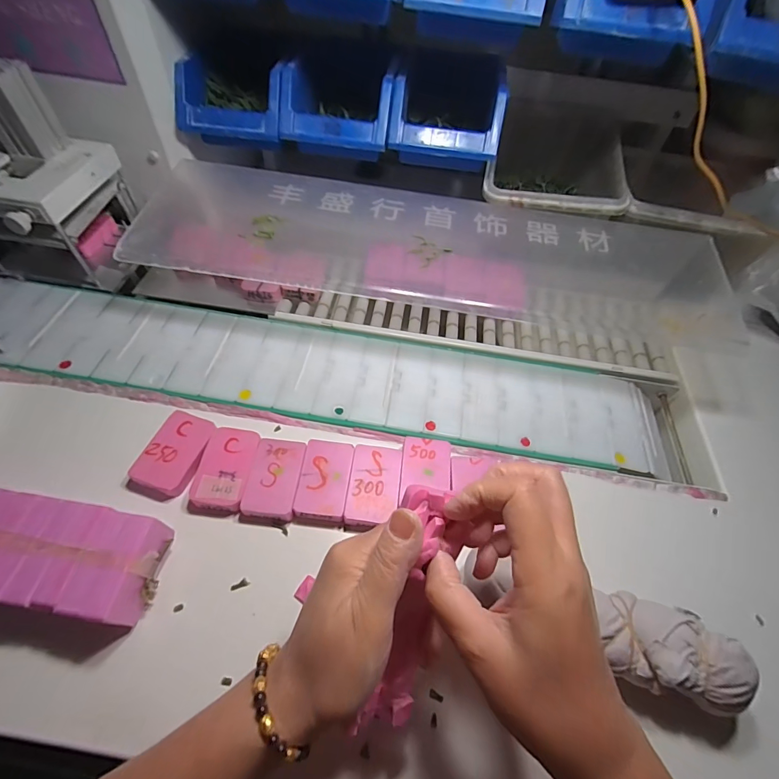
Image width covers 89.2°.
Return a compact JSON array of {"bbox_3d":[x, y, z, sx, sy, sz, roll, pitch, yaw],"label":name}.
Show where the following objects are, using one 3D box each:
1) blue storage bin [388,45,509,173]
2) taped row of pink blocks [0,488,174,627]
[{"bbox_3d":[0.068,-0.324,0.463,0.121,0.085,0.134,9,55,1],"label":"blue storage bin"},{"bbox_3d":[-0.272,0.120,0.292,0.199,0.053,0.070,10,55,2],"label":"taped row of pink blocks"}]

